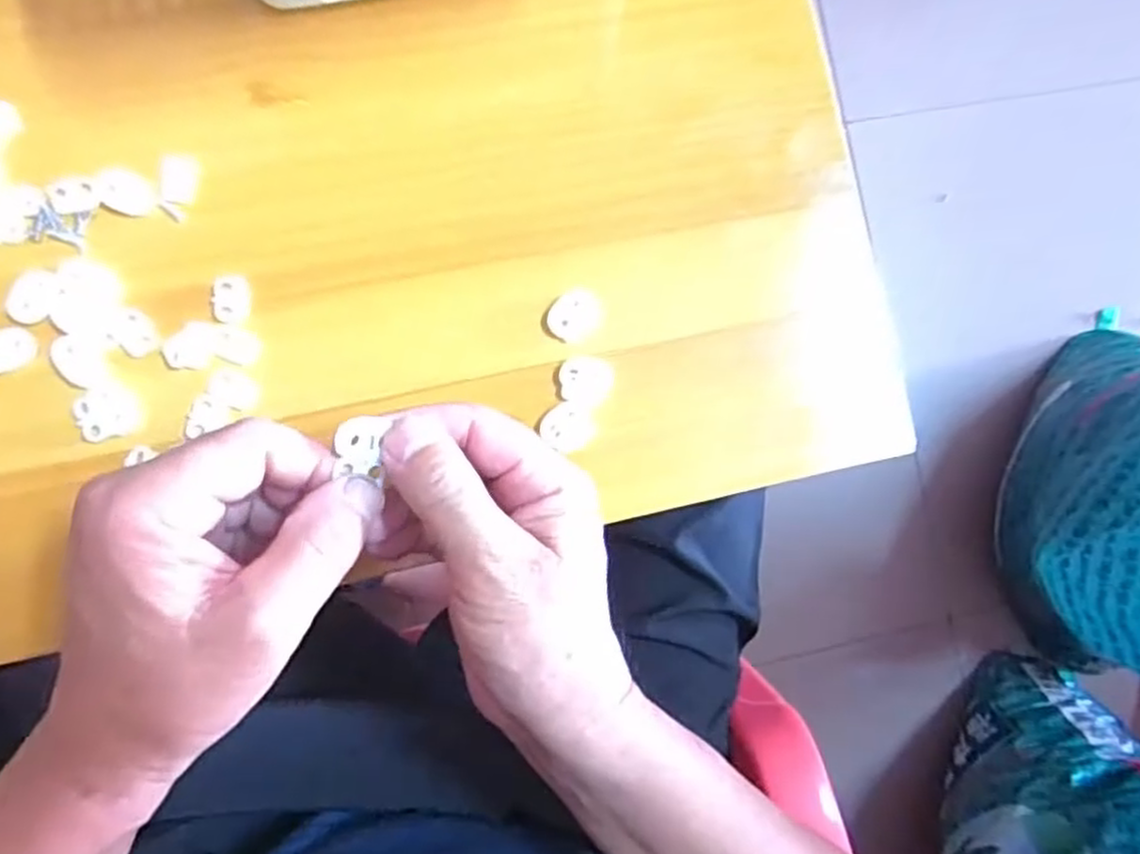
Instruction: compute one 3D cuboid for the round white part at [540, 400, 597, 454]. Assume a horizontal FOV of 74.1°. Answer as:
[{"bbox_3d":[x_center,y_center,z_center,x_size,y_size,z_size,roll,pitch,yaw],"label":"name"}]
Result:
[{"bbox_3d":[0.001,-0.001,0.335,0.022,0.004,0.022,0,86,-7],"label":"round white part"}]

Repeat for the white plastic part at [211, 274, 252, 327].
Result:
[{"bbox_3d":[-0.144,-0.054,0.321,0.015,0.004,0.021,11,85,-6],"label":"white plastic part"}]

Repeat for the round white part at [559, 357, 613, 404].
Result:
[{"bbox_3d":[0.007,-0.021,0.336,0.023,0.004,0.020,5,86,-6],"label":"round white part"}]

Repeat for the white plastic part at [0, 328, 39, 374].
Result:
[{"bbox_3d":[-0.231,-0.032,0.310,0.024,0.004,0.016,-29,90,-7],"label":"white plastic part"}]

